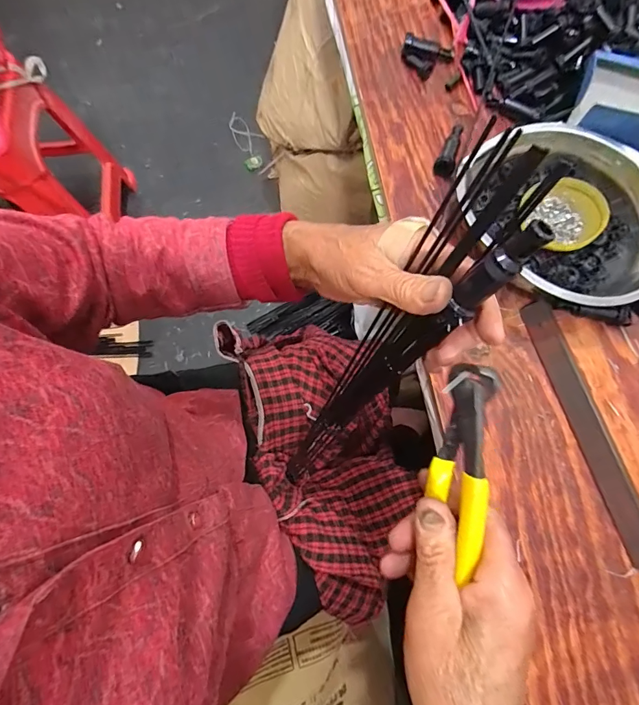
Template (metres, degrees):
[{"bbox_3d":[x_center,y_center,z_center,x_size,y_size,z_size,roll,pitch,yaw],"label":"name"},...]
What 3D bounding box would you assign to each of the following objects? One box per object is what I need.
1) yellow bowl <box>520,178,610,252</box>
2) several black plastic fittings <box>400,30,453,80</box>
[{"bbox_3d":[0.260,-0.149,0.432,0.072,0.030,0.084,-38,80,-8],"label":"yellow bowl"},{"bbox_3d":[0.135,-0.375,0.511,0.063,0.020,0.045,18,77,4],"label":"several black plastic fittings"}]

